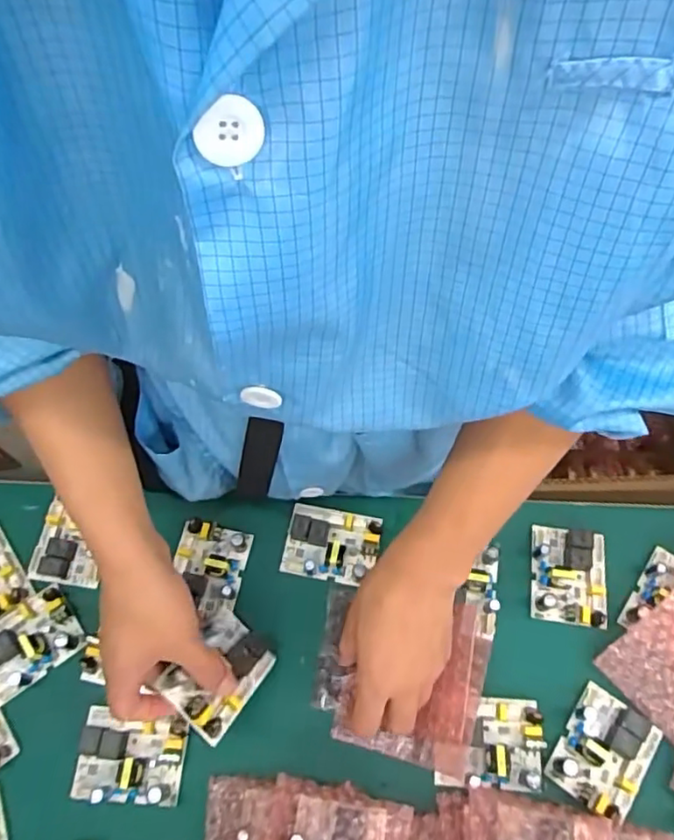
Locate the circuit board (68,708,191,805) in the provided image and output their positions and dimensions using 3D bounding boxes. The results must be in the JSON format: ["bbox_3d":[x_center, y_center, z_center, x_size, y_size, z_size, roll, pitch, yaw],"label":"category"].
[{"bbox_3d":[-0.158,0.253,0.459,0.081,0.025,0.060,4,66,3],"label":"circuit board"}]

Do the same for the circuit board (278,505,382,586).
[{"bbox_3d":[-0.005,0.106,0.528,0.080,0.021,0.061,9,67,5],"label":"circuit board"}]

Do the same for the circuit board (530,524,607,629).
[{"bbox_3d":[0.198,0.130,0.517,0.060,0.018,0.080,8,67,4],"label":"circuit board"}]

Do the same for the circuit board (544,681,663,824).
[{"bbox_3d":[0.203,0.249,0.457,0.059,0.020,0.078,34,71,14],"label":"circuit board"}]

